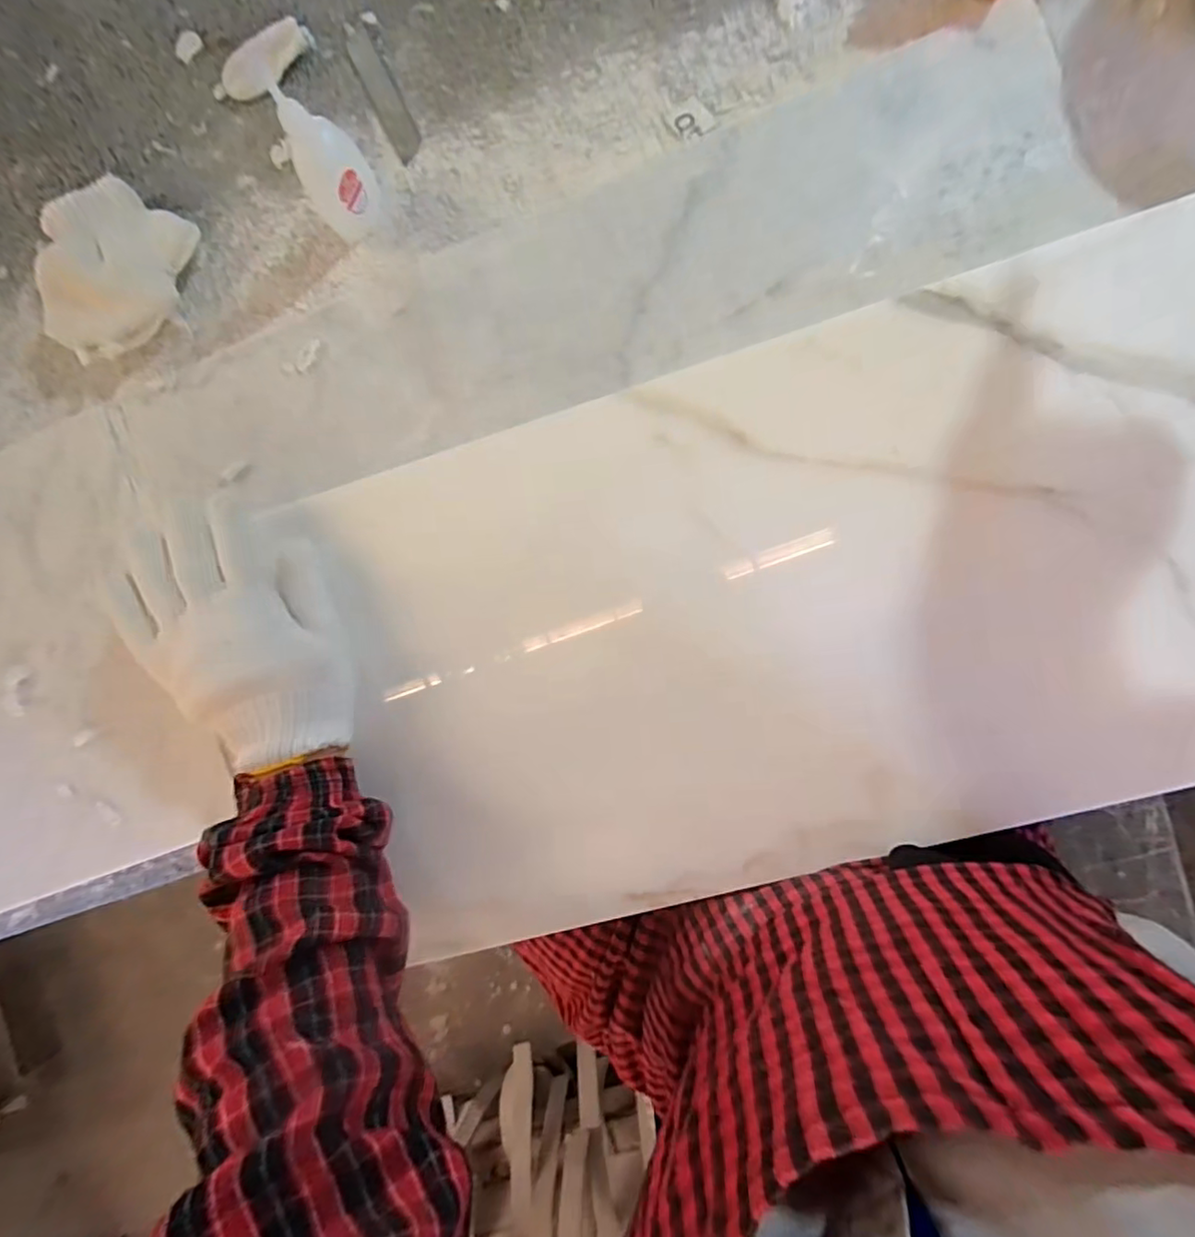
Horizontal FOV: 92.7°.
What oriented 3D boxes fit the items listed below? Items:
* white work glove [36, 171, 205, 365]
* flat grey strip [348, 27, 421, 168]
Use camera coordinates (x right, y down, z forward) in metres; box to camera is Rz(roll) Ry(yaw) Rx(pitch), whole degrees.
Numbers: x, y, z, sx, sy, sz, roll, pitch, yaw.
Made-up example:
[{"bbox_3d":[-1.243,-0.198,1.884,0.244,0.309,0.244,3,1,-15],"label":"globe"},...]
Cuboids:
[{"bbox_3d":[-0.316,-0.224,0.370,0.082,0.031,0.106,31,92,6],"label":"white work glove"},{"bbox_3d":[-0.139,-0.342,0.372,0.019,0.004,0.093,-27,86,5],"label":"flat grey strip"}]

